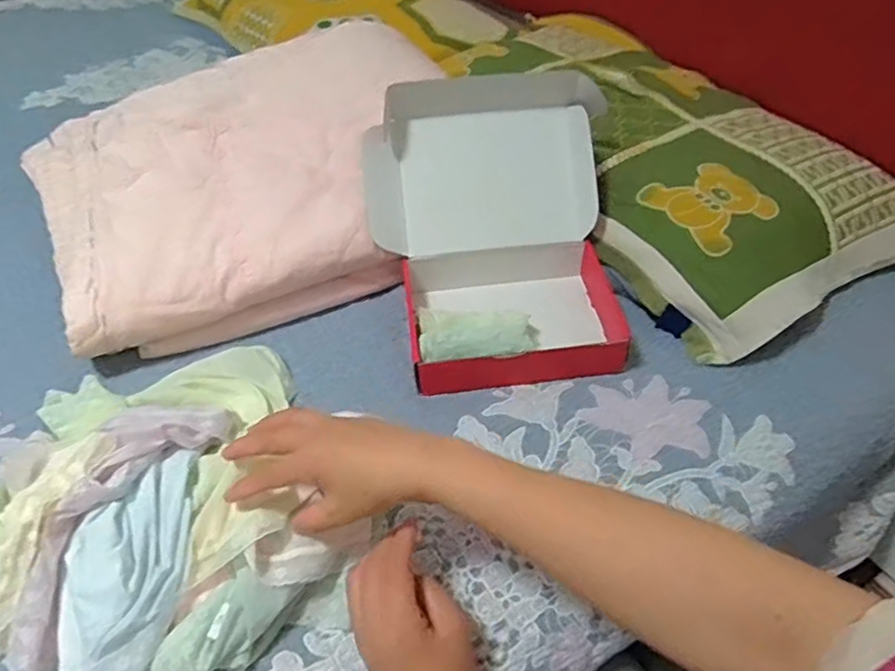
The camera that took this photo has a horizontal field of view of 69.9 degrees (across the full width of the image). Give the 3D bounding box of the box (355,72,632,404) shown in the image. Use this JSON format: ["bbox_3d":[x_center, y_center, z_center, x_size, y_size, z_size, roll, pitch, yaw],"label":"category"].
[{"bbox_3d":[0.045,-0.110,0.650,0.243,0.184,0.266,-3,44,-9],"label":"box"}]

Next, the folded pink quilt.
[{"bbox_3d":[-0.210,-0.194,0.758,0.481,0.152,0.379,-19,48,-20],"label":"folded pink quilt"}]

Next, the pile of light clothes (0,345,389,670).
[{"bbox_3d":[-0.213,0.105,0.496,0.313,0.078,0.295,3,44,-3],"label":"pile of light clothes"}]

